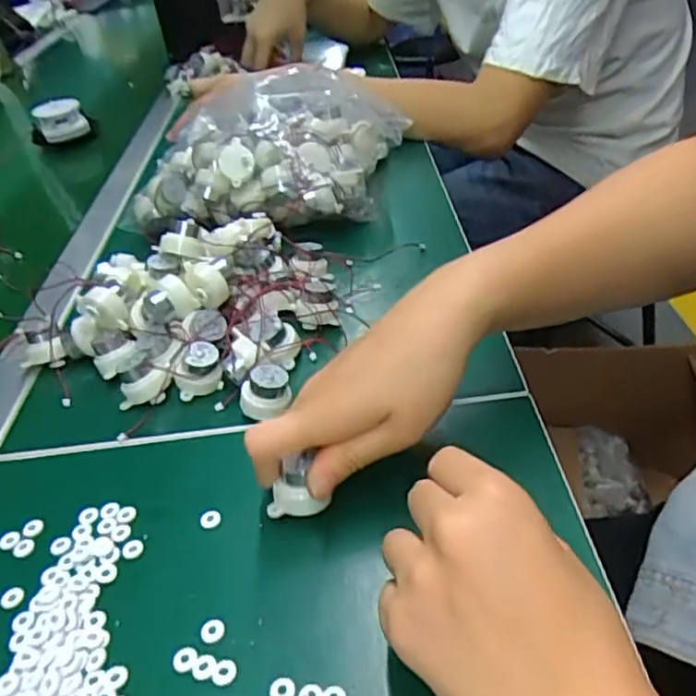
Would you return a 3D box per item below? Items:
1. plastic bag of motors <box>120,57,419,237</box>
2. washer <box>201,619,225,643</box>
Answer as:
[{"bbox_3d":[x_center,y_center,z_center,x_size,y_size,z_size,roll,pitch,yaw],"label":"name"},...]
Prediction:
[{"bbox_3d":[-0.079,-0.208,0.641,0.275,0.094,0.198,-7,39,2],"label":"plastic bag of motors"},{"bbox_3d":[-0.064,0.133,0.301,0.011,0.004,0.011,-4,40,3],"label":"washer"}]

